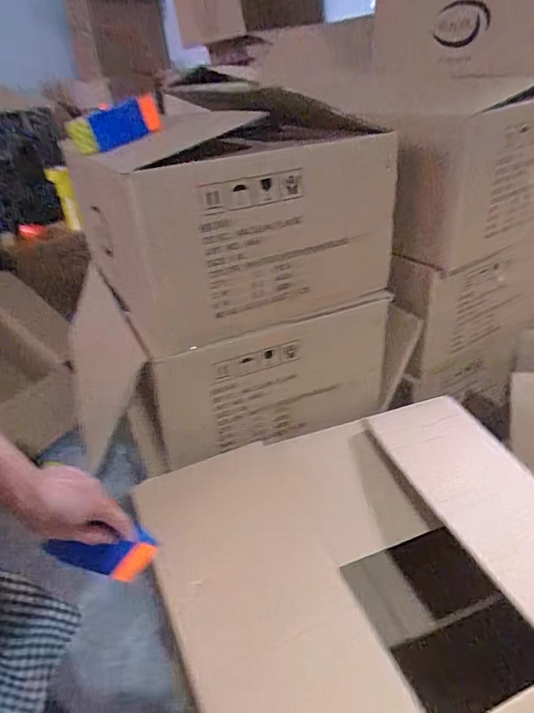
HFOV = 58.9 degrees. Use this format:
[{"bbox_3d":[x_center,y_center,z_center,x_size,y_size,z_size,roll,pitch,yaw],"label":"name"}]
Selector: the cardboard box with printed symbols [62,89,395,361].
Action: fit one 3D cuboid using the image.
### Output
[{"bbox_3d":[-0.056,-0.268,0.854,0.506,0.311,0.359,-15,35,-13],"label":"cardboard box with printed symbols"}]

